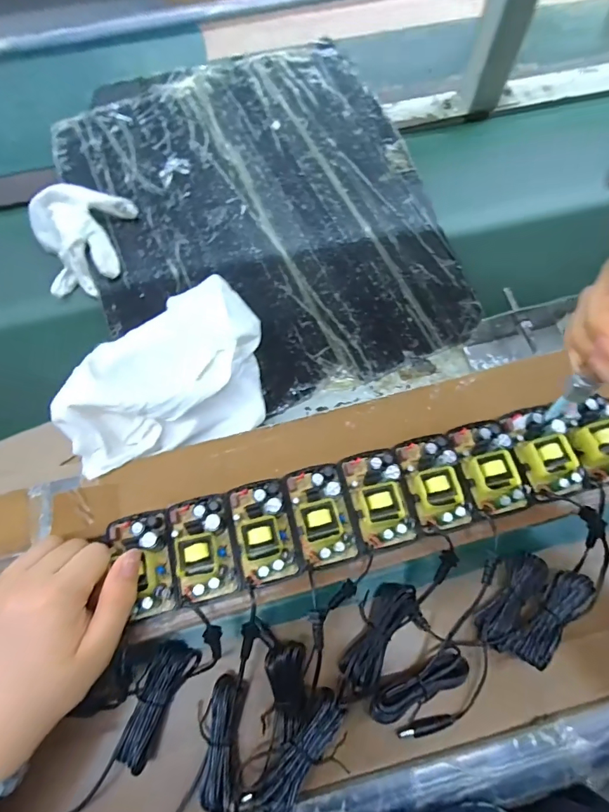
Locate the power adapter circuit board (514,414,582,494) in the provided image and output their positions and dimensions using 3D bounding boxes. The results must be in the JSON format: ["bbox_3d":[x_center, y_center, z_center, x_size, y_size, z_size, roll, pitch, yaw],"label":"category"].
[{"bbox_3d":[0.177,0.032,0.315,0.035,0.023,0.056,-5,68,-1],"label":"power adapter circuit board"}]

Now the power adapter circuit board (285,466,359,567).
[{"bbox_3d":[0.013,0.074,0.300,0.037,0.019,0.066,-14,68,-5],"label":"power adapter circuit board"}]

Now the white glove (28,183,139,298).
[{"bbox_3d":[-0.247,-0.181,0.460,0.112,0.027,0.126,6,70,4],"label":"white glove"}]

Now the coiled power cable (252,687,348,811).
[{"bbox_3d":[-0.001,0.224,0.281,0.021,0.018,0.074,35,74,13],"label":"coiled power cable"}]

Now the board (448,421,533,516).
[{"bbox_3d":[0.135,0.044,0.314,0.041,0.025,0.065,-12,68,-4],"label":"board"}]

